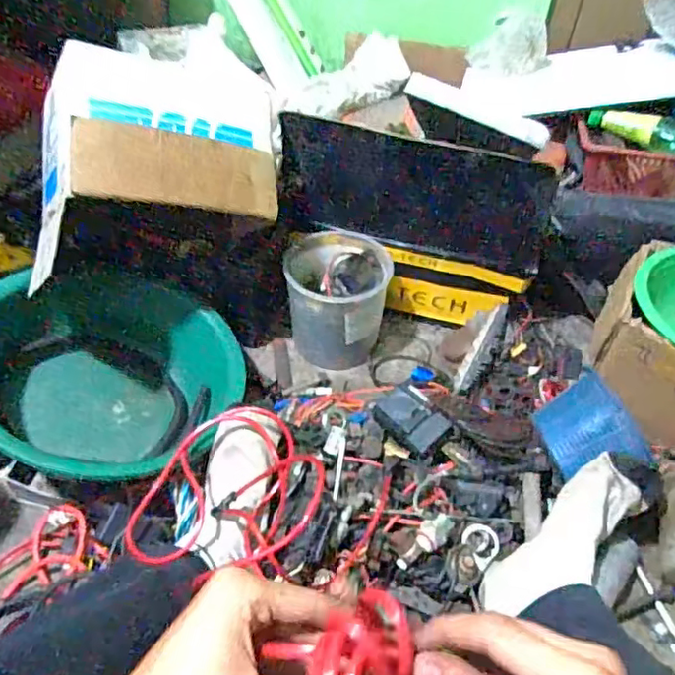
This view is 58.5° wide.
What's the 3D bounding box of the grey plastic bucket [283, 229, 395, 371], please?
[{"bbox_3d":[-0.003,-0.059,0.982,0.159,0.157,0.167,1,47,-1],"label":"grey plastic bucket"}]

